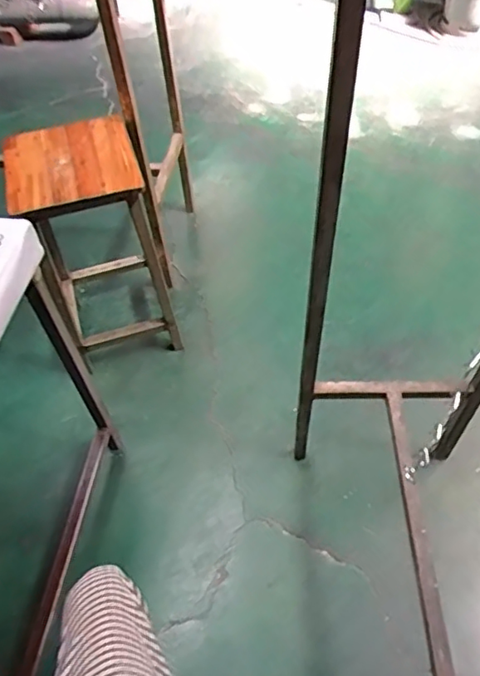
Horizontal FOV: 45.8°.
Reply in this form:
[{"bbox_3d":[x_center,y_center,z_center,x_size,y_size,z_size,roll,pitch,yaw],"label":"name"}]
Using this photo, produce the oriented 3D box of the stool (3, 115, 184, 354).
[{"bbox_3d":[-0.398,-0.262,1.599,0.322,0.581,0.381,-17,54,-8],"label":"stool"}]

